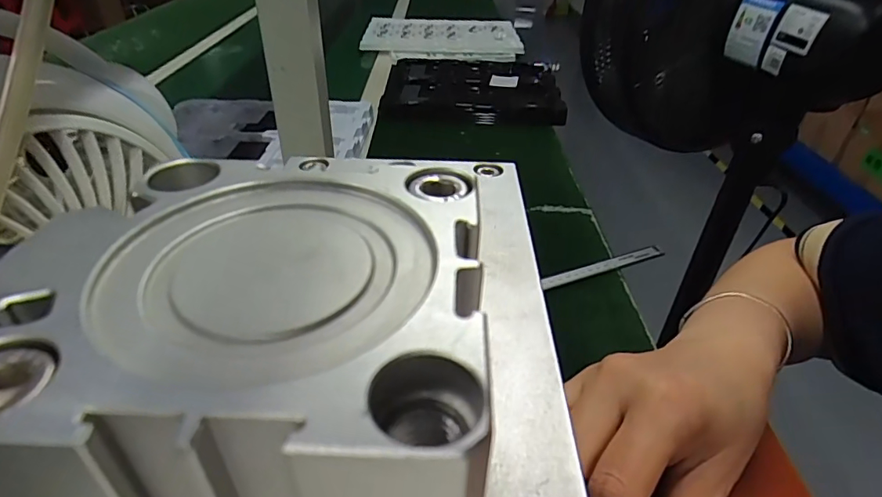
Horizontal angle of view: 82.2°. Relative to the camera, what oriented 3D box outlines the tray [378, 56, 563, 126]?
[{"bbox_3d":[0.058,-0.319,0.969,0.318,0.023,0.345,1,35,-1],"label":"tray"}]

